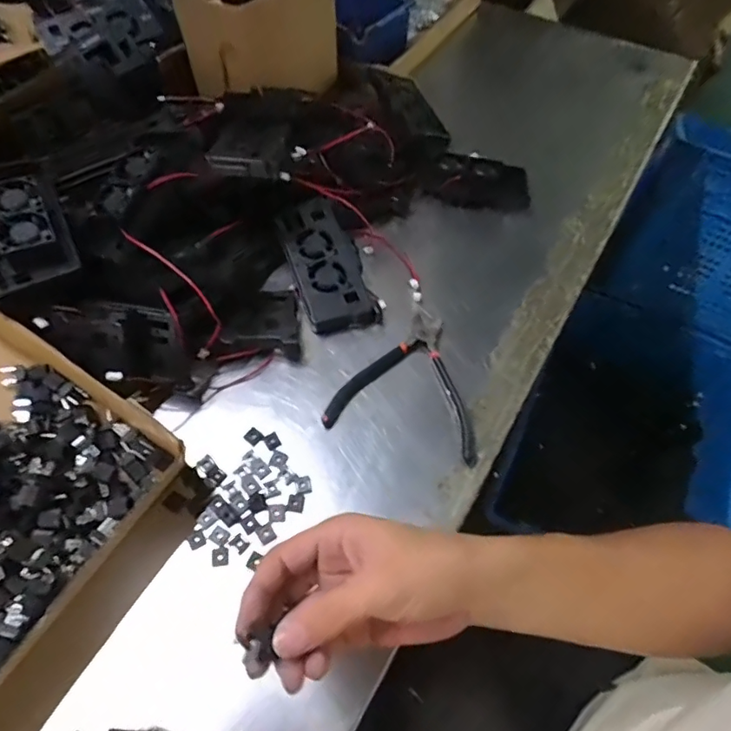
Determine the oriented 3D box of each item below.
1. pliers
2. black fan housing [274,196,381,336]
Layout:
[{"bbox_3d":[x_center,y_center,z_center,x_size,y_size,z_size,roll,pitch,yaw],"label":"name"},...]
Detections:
[{"bbox_3d":[0.044,0.006,0.459,0.127,0.014,0.138,14,59,8],"label":"pliers"},{"bbox_3d":[-0.039,-0.099,0.505,0.067,0.026,0.142,-17,60,-11],"label":"black fan housing"}]

